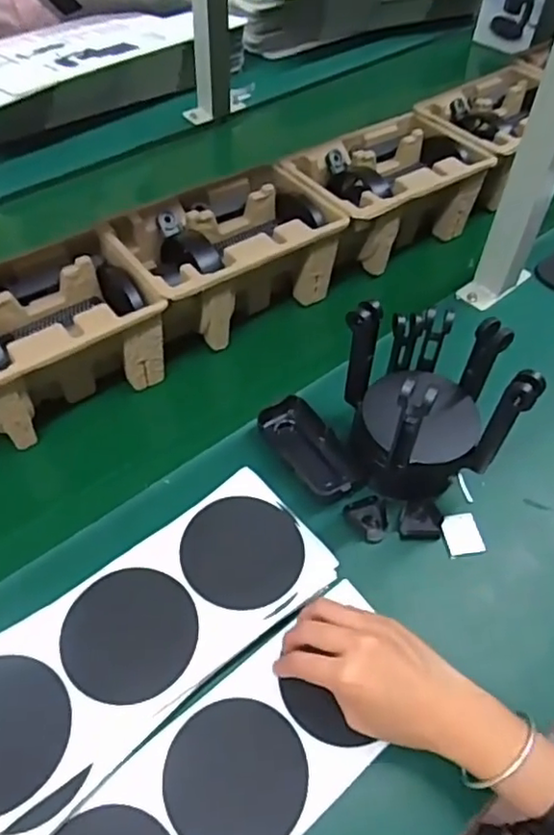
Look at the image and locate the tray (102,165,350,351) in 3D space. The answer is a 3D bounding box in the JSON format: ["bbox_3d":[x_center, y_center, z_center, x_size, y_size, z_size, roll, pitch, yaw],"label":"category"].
[{"bbox_3d":[-0.052,-0.164,0.672,0.229,0.110,0.144,-28,50,-25],"label":"tray"}]

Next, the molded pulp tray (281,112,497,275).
[{"bbox_3d":[0.131,-0.262,0.756,0.222,0.112,0.154,-31,51,-27],"label":"molded pulp tray"}]

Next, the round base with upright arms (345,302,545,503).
[{"bbox_3d":[0.126,-0.021,0.527,0.116,0.135,0.119,-1,44,1],"label":"round base with upright arms"}]

